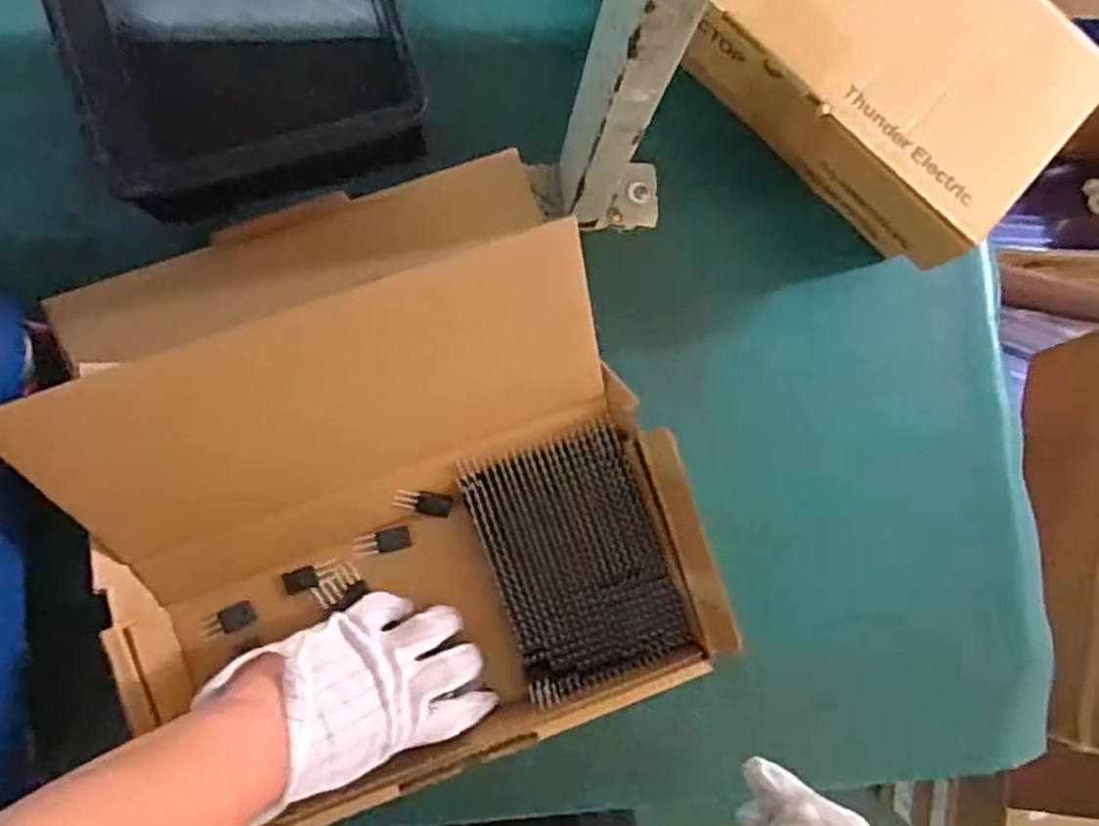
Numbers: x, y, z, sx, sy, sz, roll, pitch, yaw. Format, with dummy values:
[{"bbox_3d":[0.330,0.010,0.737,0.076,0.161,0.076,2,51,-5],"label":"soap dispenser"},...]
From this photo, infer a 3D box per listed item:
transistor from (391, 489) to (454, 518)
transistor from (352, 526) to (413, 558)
[{"bbox_3d":[-0.085,0.060,0.511,0.040,0.005,0.020,12,112,-14],"label":"transistor"},{"bbox_3d":[-0.113,0.087,0.513,0.038,0.005,0.015,-10,87,-6],"label":"transistor"}]

